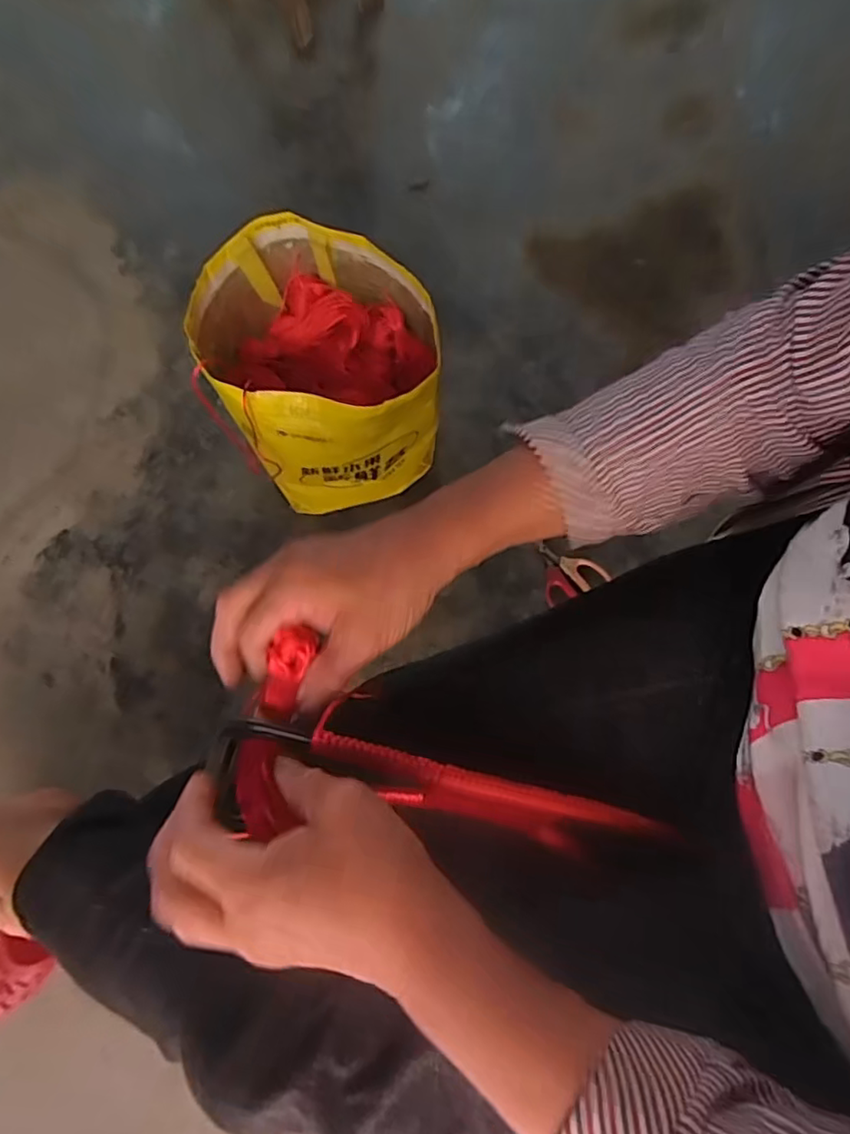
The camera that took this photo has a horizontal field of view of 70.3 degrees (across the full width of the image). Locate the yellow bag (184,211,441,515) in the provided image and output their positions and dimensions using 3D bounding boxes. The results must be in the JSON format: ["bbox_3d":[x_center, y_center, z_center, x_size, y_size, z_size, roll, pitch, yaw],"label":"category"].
[{"bbox_3d":[-0.113,-0.218,0.712,0.234,0.235,0.237,-20,73,-3],"label":"yellow bag"}]

